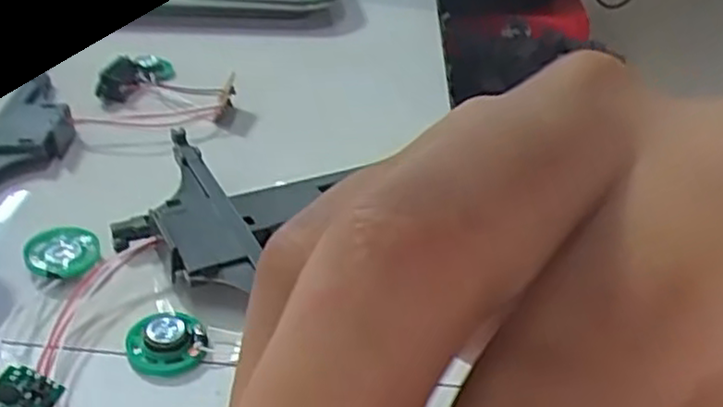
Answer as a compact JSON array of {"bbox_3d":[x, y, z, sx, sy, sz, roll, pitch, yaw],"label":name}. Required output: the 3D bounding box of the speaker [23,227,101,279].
[{"bbox_3d":[-0.118,0.020,0.290,0.027,0.007,0.026,-8,37,-20],"label":"speaker"}]

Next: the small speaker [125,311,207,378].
[{"bbox_3d":[-0.068,0.049,0.255,0.026,0.009,0.023,-4,36,-15],"label":"small speaker"}]

